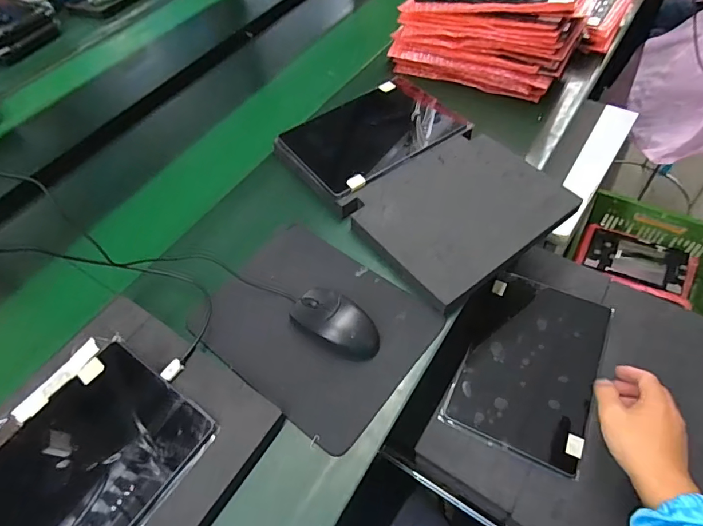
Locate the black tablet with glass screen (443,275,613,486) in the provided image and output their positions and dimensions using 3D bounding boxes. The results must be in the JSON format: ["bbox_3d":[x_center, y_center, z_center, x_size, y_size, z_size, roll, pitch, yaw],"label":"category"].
[{"bbox_3d":[0.251,0.134,0.622,0.167,0.009,0.255,20,59,19],"label":"black tablet with glass screen"}]

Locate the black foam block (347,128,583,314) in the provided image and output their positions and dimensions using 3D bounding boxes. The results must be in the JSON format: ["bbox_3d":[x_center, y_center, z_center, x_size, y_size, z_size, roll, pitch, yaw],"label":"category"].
[{"bbox_3d":[0.155,-0.077,0.622,0.268,0.031,0.209,-33,58,-17],"label":"black foam block"}]

